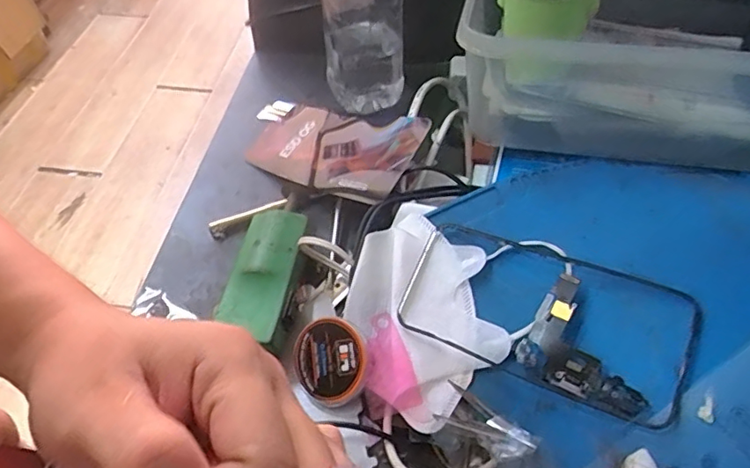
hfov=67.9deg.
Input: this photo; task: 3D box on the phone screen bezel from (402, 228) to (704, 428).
[{"bbox_3d":[0.089,0.044,0.304,0.152,0.010,0.072,19,72,26],"label":"phone screen bezel"}]

